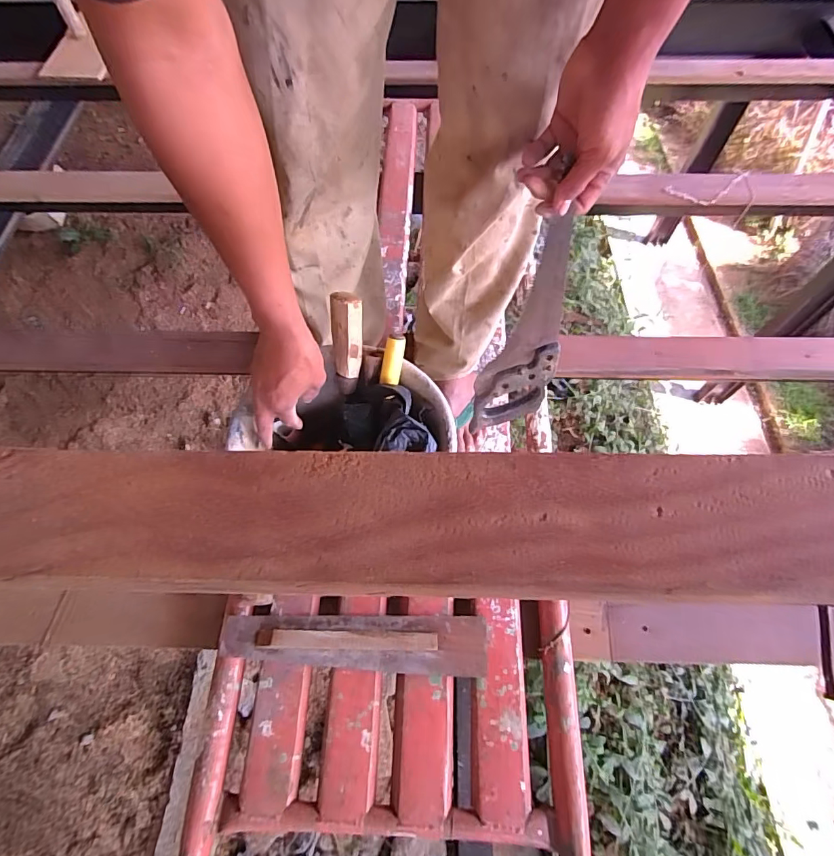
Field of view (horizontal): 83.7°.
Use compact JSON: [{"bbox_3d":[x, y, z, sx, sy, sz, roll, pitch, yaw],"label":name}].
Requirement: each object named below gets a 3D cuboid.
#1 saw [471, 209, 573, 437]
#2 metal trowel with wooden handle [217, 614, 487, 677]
[{"bbox_3d":[0.130,-0.107,0.586,0.101,0.315,0.021,-6,49,-3],"label":"saw"},{"bbox_3d":[-0.088,0.296,0.645,0.368,0.039,0.076,1,64,2],"label":"metal trowel with wooden handle"}]

